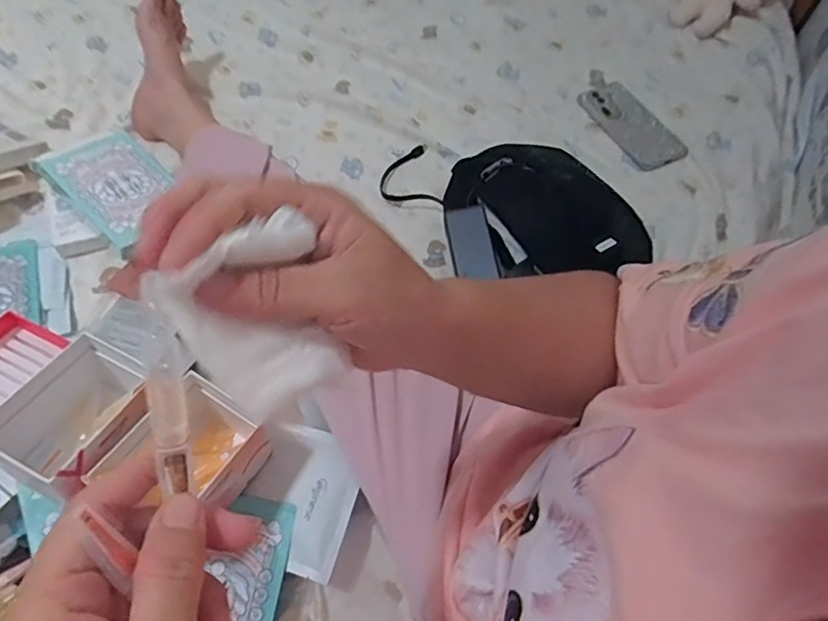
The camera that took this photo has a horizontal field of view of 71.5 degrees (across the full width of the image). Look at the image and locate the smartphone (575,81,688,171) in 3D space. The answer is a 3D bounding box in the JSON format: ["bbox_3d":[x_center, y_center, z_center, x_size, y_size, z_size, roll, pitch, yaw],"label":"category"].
[{"bbox_3d":[0.322,-0.281,0.854,0.086,0.006,0.176,-21,61,-15],"label":"smartphone"}]

